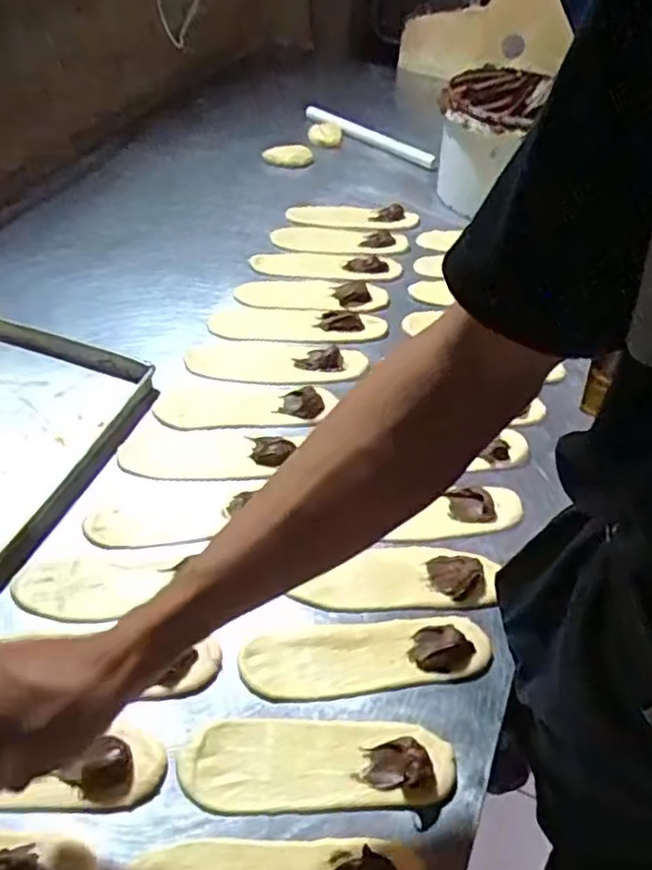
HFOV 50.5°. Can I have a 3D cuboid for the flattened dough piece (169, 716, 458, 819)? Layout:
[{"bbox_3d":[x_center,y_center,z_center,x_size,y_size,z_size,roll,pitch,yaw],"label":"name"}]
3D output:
[{"bbox_3d":[-0.007,0.240,0.512,0.197,0.025,0.066,-1,49,-2],"label":"flattened dough piece"}]

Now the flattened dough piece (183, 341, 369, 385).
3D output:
[{"bbox_3d":[-0.058,-0.087,0.826,0.211,0.016,0.062,1,47,-4],"label":"flattened dough piece"}]

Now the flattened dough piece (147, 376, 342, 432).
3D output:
[{"bbox_3d":[-0.091,-0.042,0.781,0.195,0.021,0.076,-3,47,-7],"label":"flattened dough piece"}]

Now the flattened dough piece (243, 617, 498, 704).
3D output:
[{"bbox_3d":[0.034,0.180,0.575,0.201,0.018,0.063,-4,47,-9],"label":"flattened dough piece"}]

